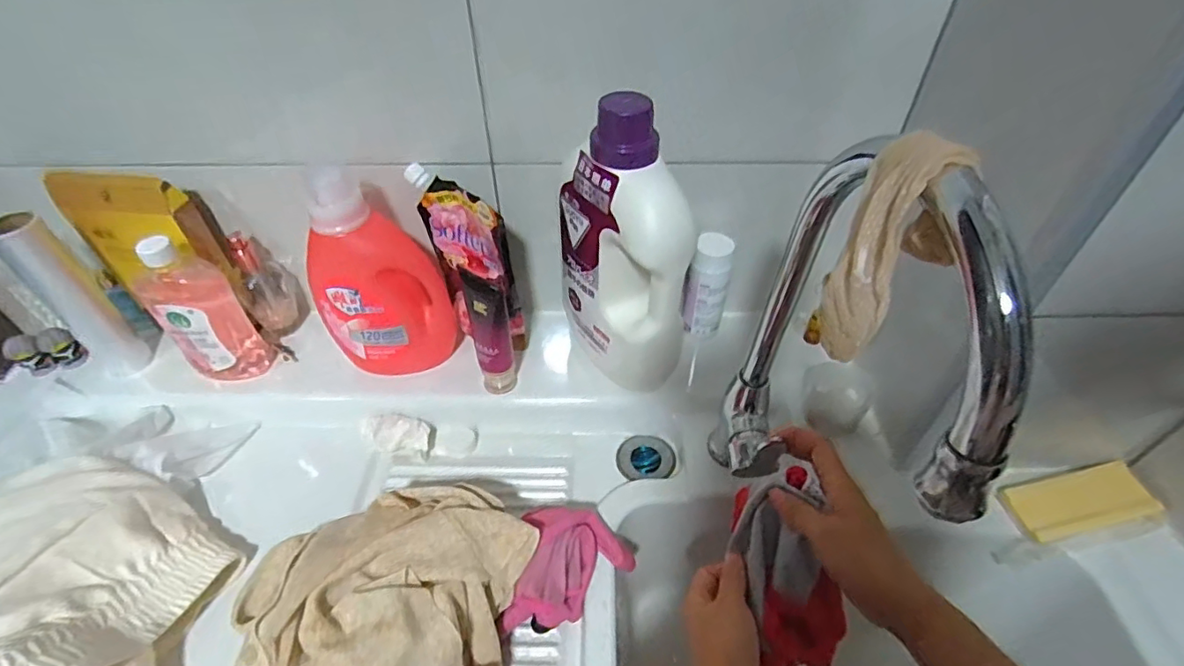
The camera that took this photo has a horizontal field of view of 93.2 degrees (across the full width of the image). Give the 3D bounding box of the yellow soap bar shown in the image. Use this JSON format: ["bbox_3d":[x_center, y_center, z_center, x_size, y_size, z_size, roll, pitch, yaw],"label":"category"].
[{"bbox_3d":[0.476,0.164,0.548,0.136,0.019,0.054,-11,65,-2],"label":"yellow soap bar"}]

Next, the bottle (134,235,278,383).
[{"bbox_3d":[-0.427,-0.021,0.615,0.080,0.184,0.063,-34,54,-29],"label":"bottle"}]

